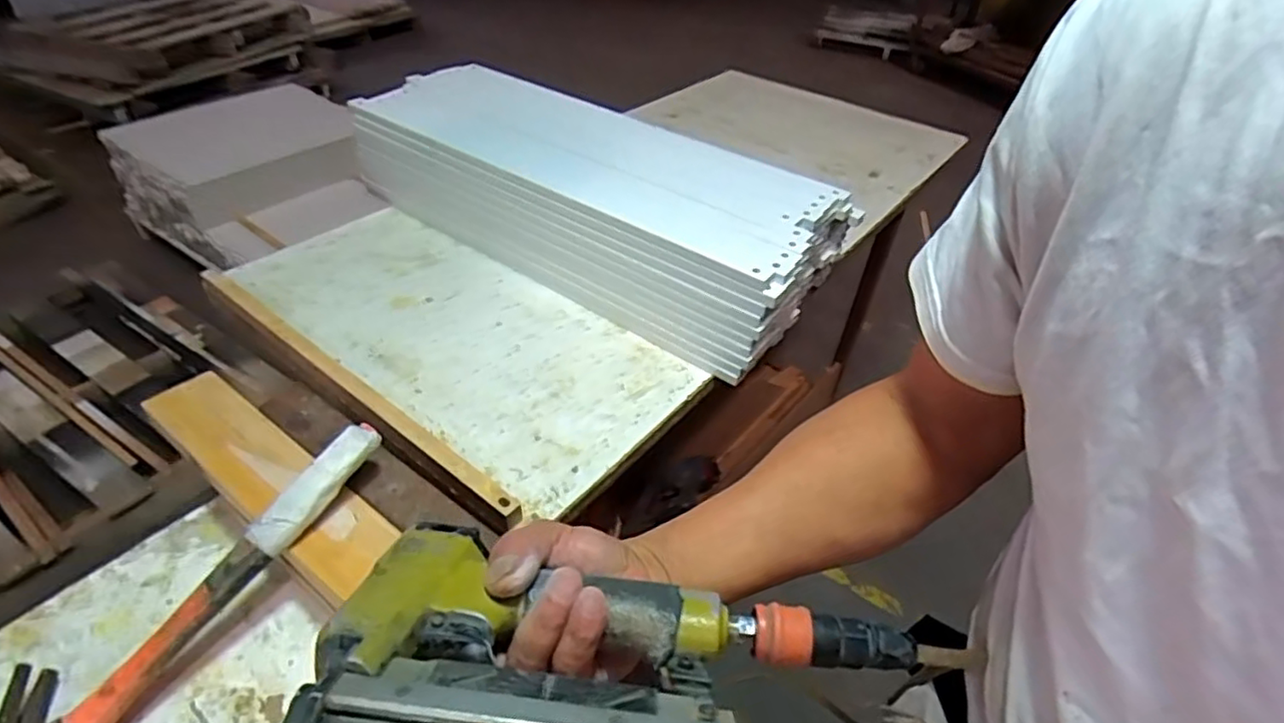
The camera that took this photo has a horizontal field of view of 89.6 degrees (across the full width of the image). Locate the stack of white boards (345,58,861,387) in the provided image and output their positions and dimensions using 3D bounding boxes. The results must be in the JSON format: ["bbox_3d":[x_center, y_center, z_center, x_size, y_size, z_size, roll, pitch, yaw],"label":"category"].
[{"bbox_3d":[-0.075,-0.222,0.888,0.655,0.167,0.250,27,46,24],"label":"stack of white boards"}]

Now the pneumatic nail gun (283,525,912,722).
[{"bbox_3d":[0.001,0.131,0.271,0.265,0.048,0.125,9,38,7],"label":"pneumatic nail gun"}]

